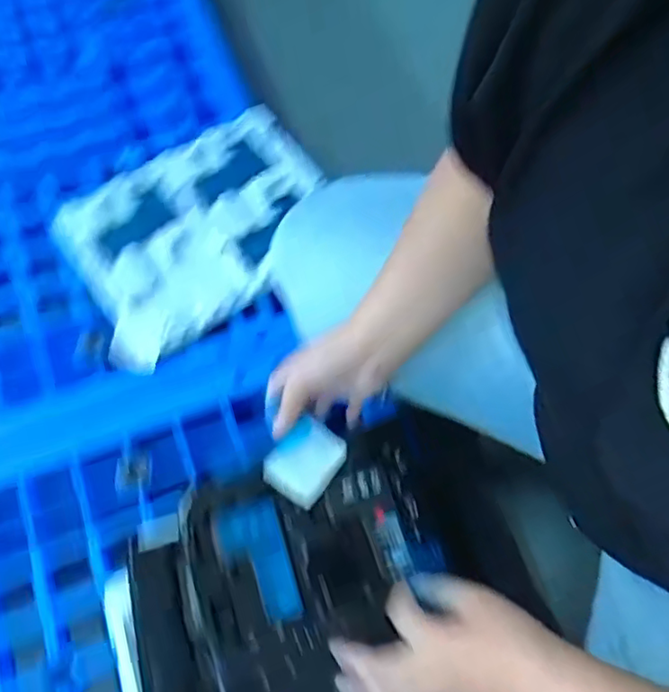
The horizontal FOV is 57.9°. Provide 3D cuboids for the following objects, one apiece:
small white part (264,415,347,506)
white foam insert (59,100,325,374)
[{"bbox_3d":[-0.026,0.101,0.537,0.054,0.015,0.068,34,70,12],"label":"small white part"},{"bbox_3d":[-0.151,-0.138,0.685,0.291,0.027,0.221,-34,72,-15],"label":"white foam insert"}]

